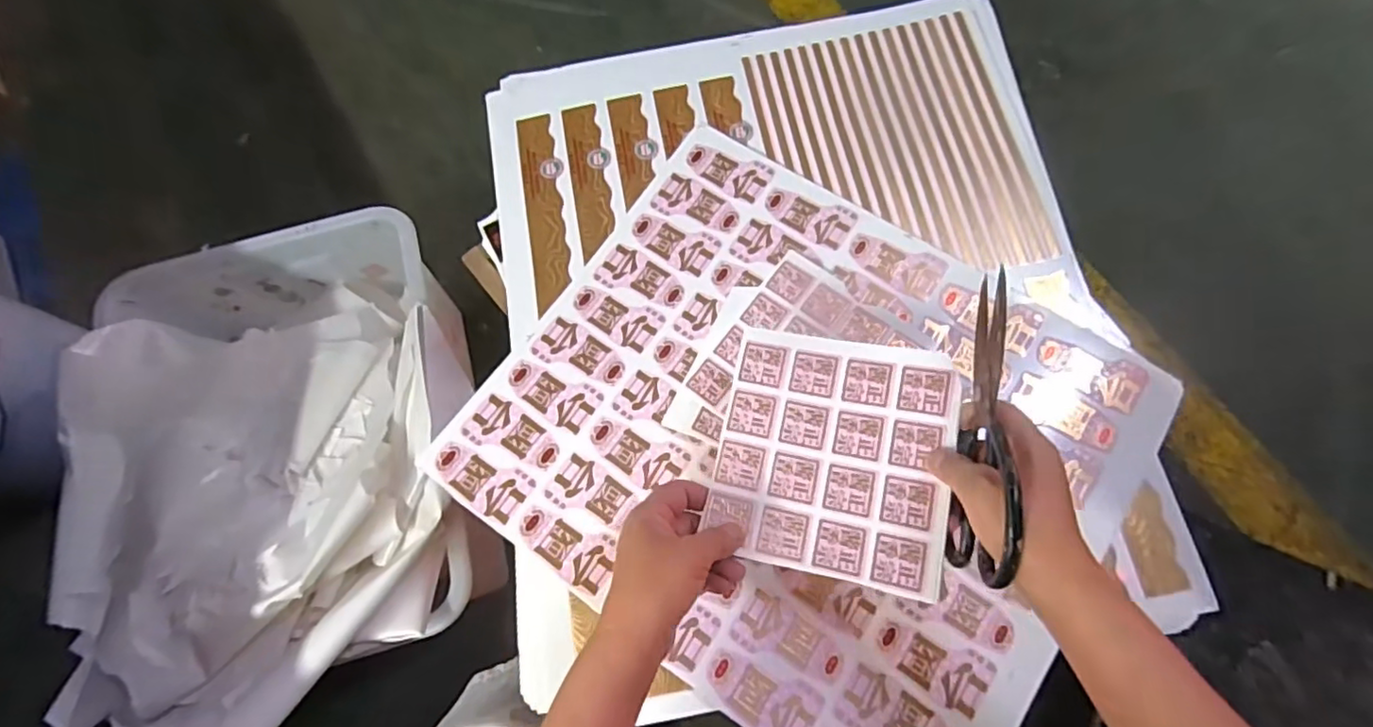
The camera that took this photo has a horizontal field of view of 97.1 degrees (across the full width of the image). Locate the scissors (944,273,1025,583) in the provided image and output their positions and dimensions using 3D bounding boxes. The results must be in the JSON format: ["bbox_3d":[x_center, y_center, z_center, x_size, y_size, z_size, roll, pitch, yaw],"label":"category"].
[{"bbox_3d":[0.193,0.036,0.393,0.016,0.074,0.198,9,77,5],"label":"scissors"}]

